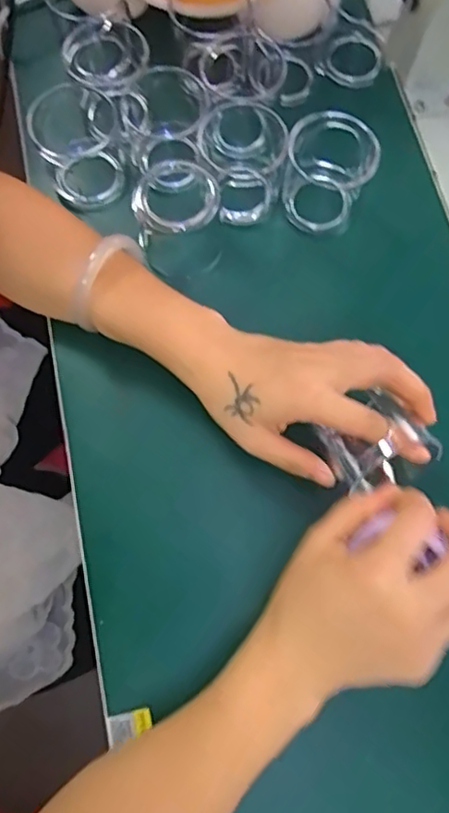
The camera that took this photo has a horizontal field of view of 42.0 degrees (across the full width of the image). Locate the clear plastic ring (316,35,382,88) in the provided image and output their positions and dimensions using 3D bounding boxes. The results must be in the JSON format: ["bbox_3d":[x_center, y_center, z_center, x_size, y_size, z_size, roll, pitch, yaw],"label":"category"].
[{"bbox_3d":[0.104,-0.278,0.470,0.045,0.007,0.048,0,73,-1],"label":"clear plastic ring"}]

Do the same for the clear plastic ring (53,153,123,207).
[{"bbox_3d":[-0.100,-0.169,0.433,0.048,0.004,0.043,-32,76,-10],"label":"clear plastic ring"}]

